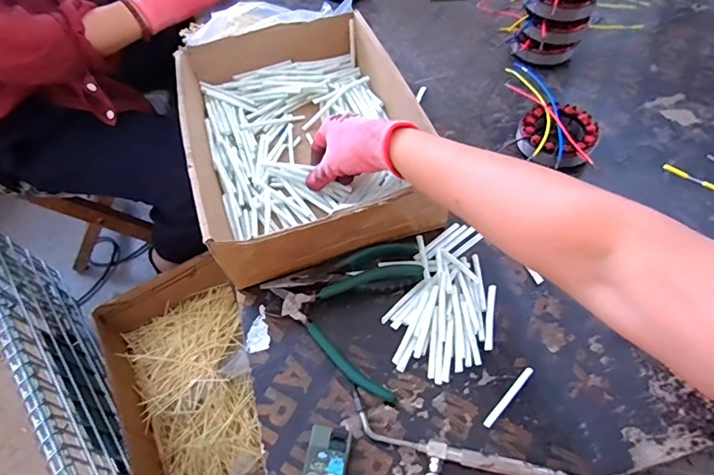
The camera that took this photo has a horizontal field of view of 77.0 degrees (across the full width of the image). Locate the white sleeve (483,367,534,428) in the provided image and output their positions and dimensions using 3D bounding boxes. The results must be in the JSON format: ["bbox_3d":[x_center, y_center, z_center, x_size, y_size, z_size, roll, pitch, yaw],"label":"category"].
[{"bbox_3d":[0.131,0.137,0.385,0.007,0.004,0.066,39,67,24],"label":"white sleeve"}]

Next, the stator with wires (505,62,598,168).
[{"bbox_3d":[0.241,-0.148,0.556,0.087,0.037,0.184,2,57,4],"label":"stator with wires"}]

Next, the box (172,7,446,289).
[{"bbox_3d":[-0.064,-0.128,0.521,0.235,0.085,0.323,-16,57,-7],"label":"box"}]

